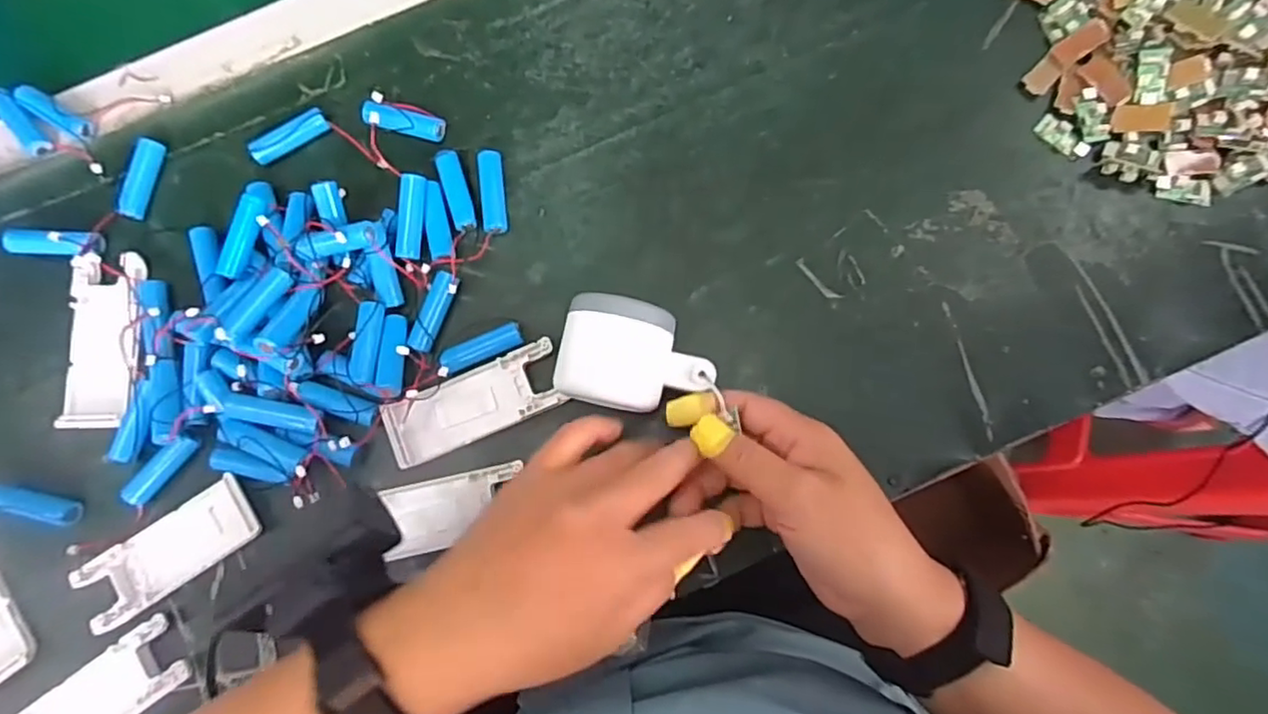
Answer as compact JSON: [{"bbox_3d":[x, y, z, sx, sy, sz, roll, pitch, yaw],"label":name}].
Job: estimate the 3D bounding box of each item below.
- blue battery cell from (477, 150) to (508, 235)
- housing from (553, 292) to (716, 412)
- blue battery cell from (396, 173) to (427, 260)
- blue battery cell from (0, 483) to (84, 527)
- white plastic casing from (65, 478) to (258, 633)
[{"bbox_3d":[-0.087,-0.102,0.395,0.014,0.014,0.052,-7,82,1],"label":"blue battery cell"},{"bbox_3d":[0.002,0.000,0.345,0.081,0.016,0.058,12,89,8],"label":"housing"},{"bbox_3d":[-0.133,-0.083,0.383,0.013,0.013,0.049,6,82,3],"label":"blue battery cell"},{"bbox_3d":[-0.350,0.086,0.371,0.050,0.016,0.013,13,83,4],"label":"blue battery cell"},{"bbox_3d":[-0.266,0.110,0.365,0.103,0.014,0.042,-33,77,-8],"label":"white plastic casing"}]

